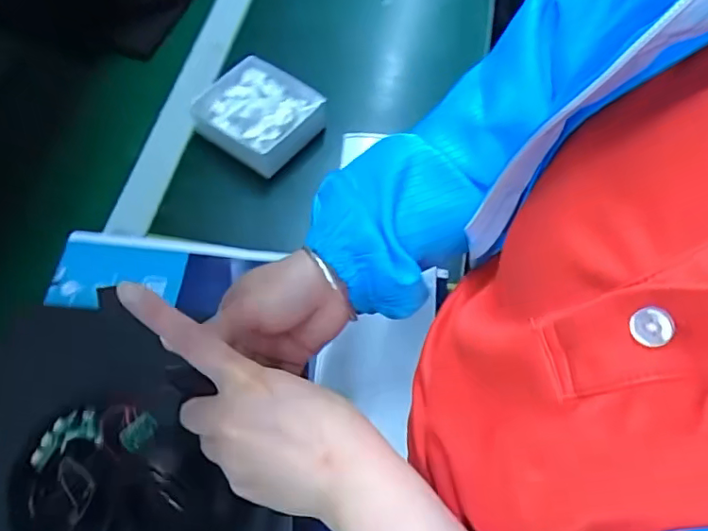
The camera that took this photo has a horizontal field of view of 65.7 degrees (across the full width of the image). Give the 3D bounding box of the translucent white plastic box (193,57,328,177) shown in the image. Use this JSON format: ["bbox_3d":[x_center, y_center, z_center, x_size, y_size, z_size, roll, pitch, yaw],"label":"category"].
[{"bbox_3d":[-0.095,-0.149,0.539,0.106,0.034,0.092,34,66,17],"label":"translucent white plastic box"}]

